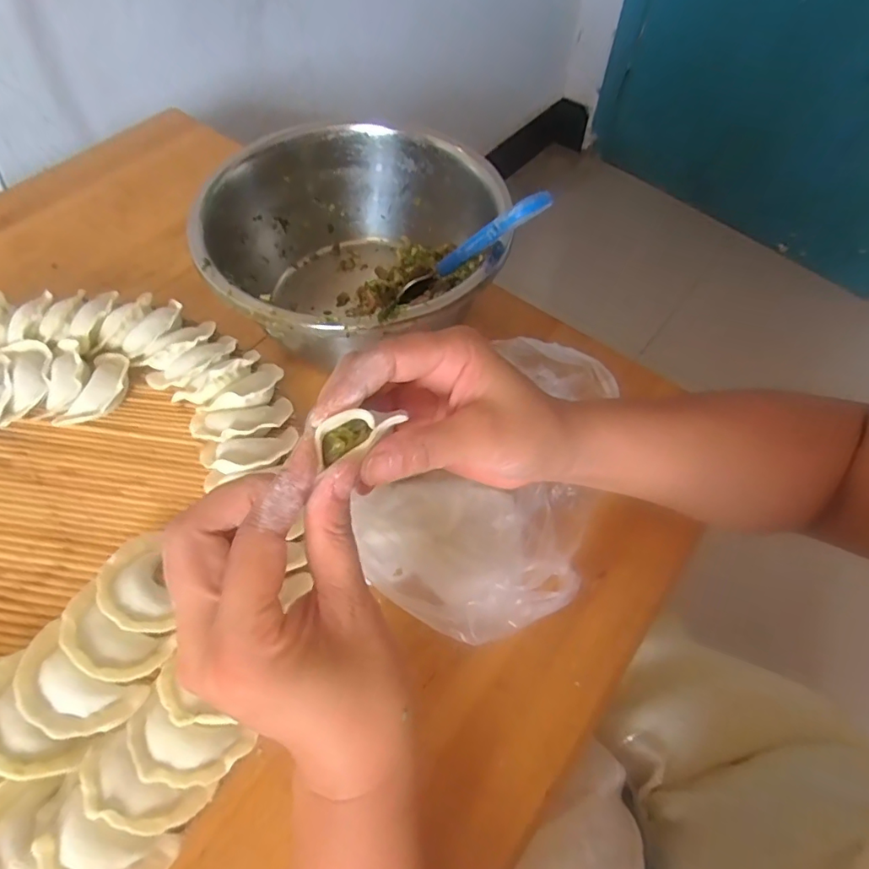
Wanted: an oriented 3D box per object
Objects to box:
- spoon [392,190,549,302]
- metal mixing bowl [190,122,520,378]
[{"bbox_3d":[0.021,-0.120,0.350,0.013,0.136,0.027,43,59,-21],"label":"spoon"},{"bbox_3d":[-0.057,-0.130,0.401,0.199,0.107,0.209,1,58,-1],"label":"metal mixing bowl"}]

